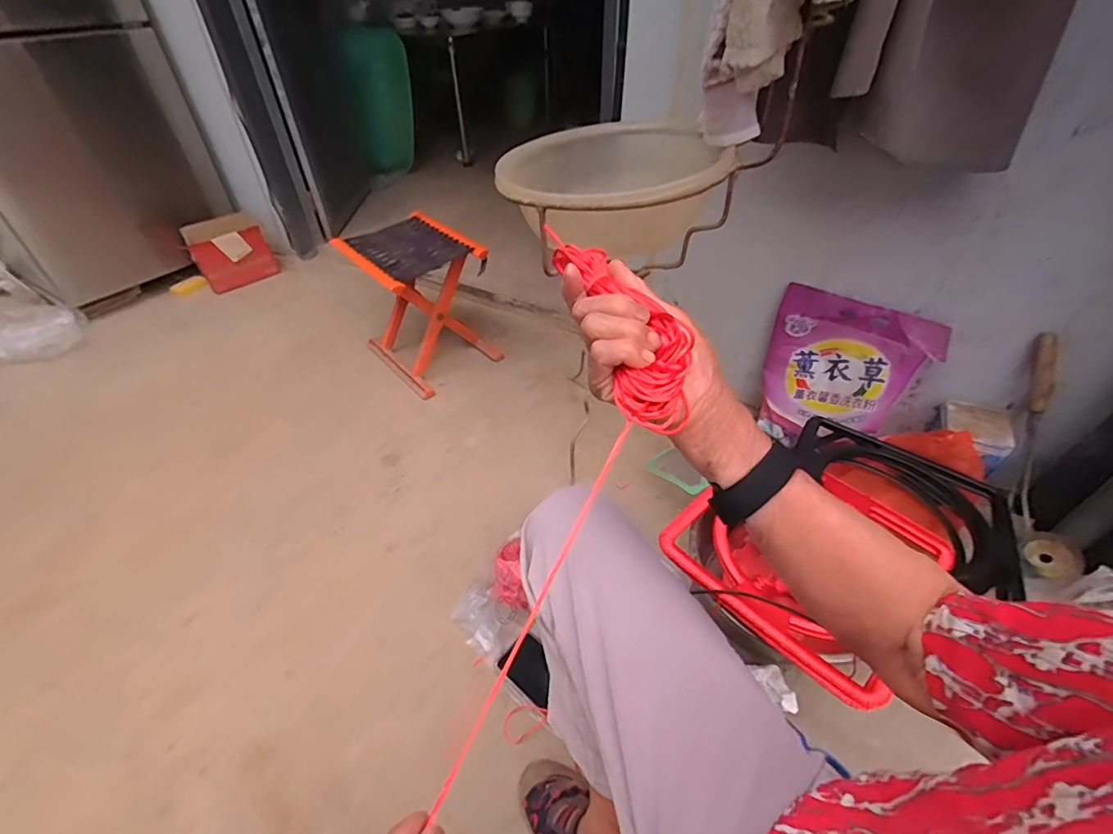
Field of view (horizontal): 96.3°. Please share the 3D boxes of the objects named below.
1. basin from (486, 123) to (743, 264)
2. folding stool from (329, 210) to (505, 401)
[{"bbox_3d":[0.078,-0.352,0.759,0.322,0.119,0.336,-1,43,1],"label":"basin"},{"bbox_3d":[-0.349,-0.308,1.291,0.264,0.310,0.315,-31,51,-28],"label":"folding stool"}]

